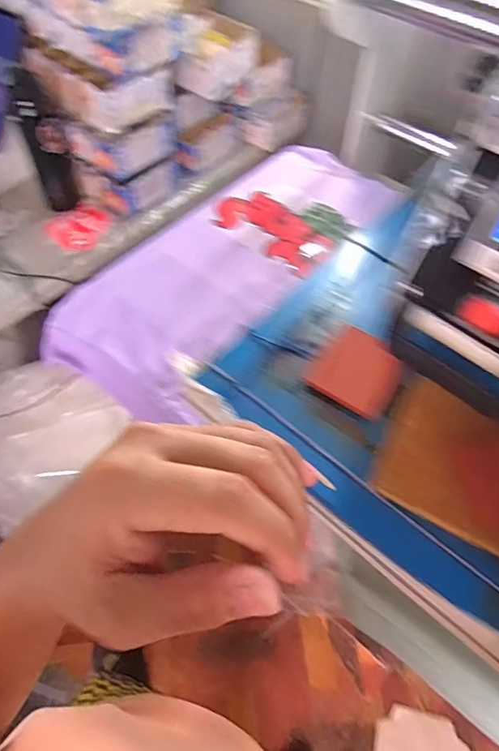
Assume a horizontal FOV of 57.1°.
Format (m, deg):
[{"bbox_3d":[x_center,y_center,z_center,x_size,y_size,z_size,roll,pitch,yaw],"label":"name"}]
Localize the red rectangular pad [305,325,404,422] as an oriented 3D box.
[{"bbox_3d":[0.118,-0.006,0.494,0.083,0.014,0.087,32,61,18],"label":"red rectangular pad"}]

